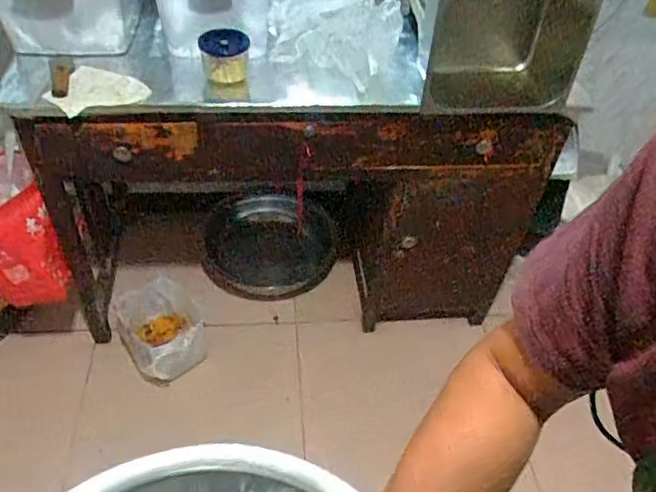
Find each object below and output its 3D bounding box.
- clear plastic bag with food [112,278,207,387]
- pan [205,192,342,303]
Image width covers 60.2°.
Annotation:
[{"bbox_3d":[-0.447,0.222,1.537,0.221,0.115,0.266,-26,54,-26],"label":"clear plastic bag with food"},{"bbox_3d":[-0.163,-0.001,1.636,0.384,0.367,0.095,-4,47,-8],"label":"pan"}]

